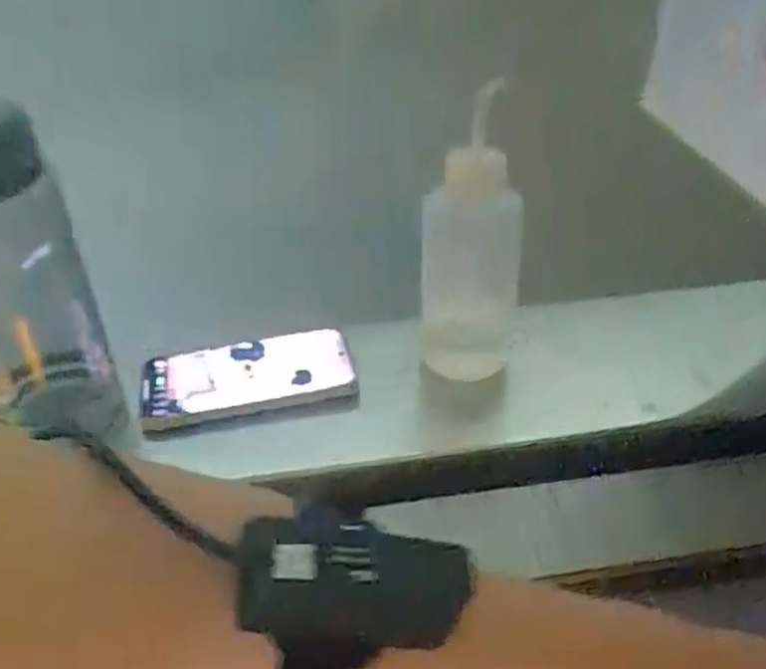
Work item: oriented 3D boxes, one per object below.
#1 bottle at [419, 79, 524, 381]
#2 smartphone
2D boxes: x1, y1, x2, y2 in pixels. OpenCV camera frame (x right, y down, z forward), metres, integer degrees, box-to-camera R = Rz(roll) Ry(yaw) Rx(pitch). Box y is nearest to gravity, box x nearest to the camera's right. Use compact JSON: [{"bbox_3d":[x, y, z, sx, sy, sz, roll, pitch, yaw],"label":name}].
[{"bbox_3d":[0.064,-0.072,0.550,0.075,0.205,0.062,3,36,7],"label":"bottle"},{"bbox_3d":[-0.104,0.032,0.580,0.157,0.013,0.071,-9,44,-9],"label":"smartphone"}]

